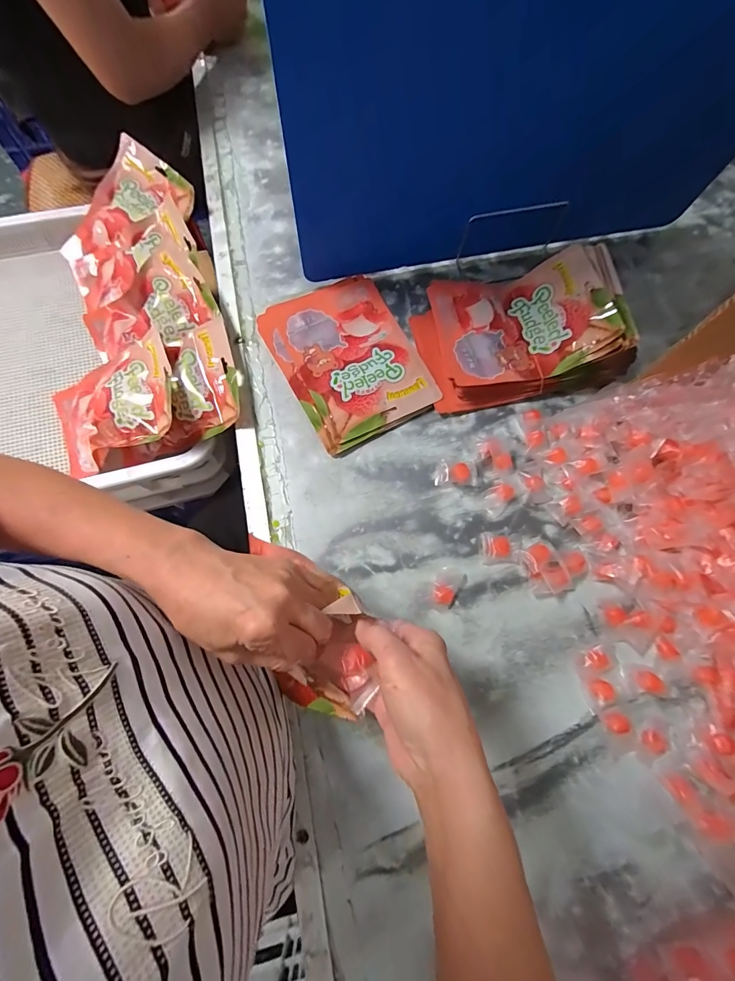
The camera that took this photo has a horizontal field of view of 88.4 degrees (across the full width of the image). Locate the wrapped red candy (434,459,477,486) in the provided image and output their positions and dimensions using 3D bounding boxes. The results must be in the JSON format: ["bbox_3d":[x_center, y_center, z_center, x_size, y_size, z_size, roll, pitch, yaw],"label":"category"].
[{"bbox_3d":[0.110,-0.022,0.472,0.053,0.011,0.031,0,73,-1],"label":"wrapped red candy"}]

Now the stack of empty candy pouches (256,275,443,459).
[{"bbox_3d":[-0.028,-0.181,0.515,0.174,0.019,0.241,-27,75,-9],"label":"stack of empty candy pouches"}]

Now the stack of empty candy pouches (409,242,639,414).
[{"bbox_3d":[0.191,-0.213,0.493,0.242,0.088,0.179,-8,73,-4],"label":"stack of empty candy pouches"}]

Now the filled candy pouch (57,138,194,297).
[{"bbox_3d":[-0.395,-0.433,0.596,0.230,0.033,0.127,-39,84,8],"label":"filled candy pouch"}]

